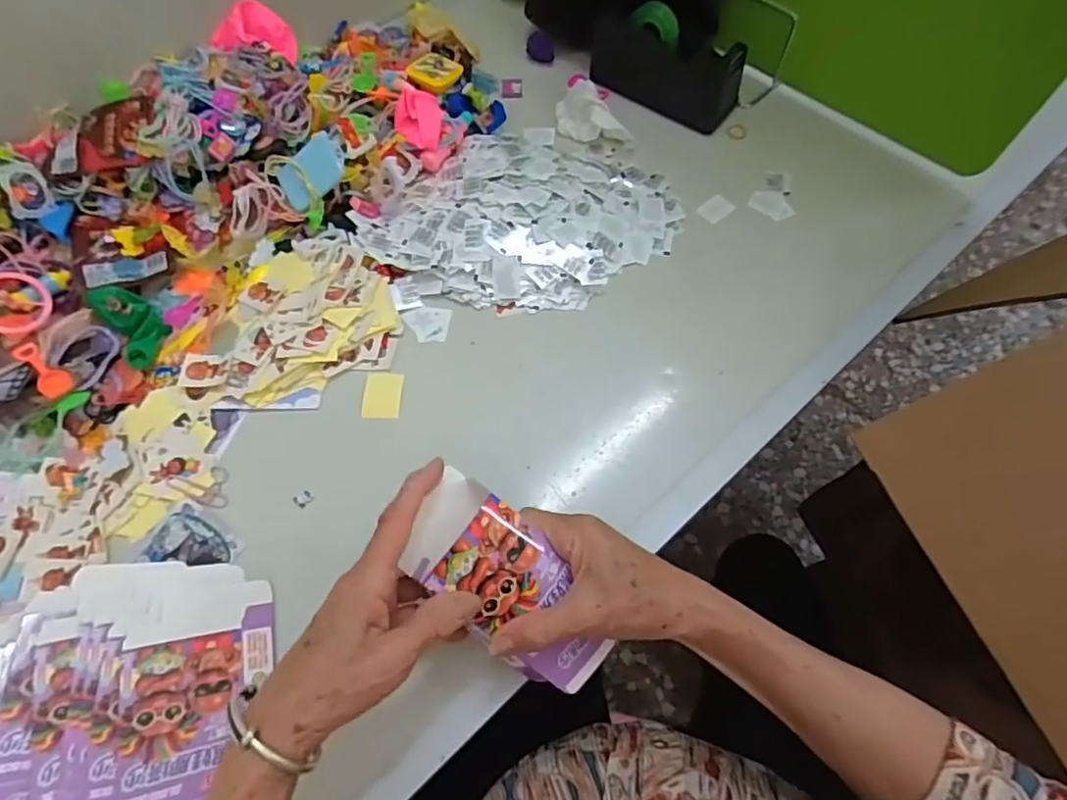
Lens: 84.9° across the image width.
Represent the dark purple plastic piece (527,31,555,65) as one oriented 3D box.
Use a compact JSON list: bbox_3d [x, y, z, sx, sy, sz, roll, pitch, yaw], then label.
[{"bbox_3d":[0.008,-0.386,0.639,0.030,0.022,0.020,2,64,2],"label":"dark purple plastic piece"}]

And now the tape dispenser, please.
[{"bbox_3d":[0.131,-0.339,0.586,0.154,0.074,0.047,29,68,13],"label":"tape dispenser"}]

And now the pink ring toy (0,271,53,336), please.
[{"bbox_3d":[-0.418,-0.077,0.468,0.051,0.014,0.049,3,85,-33],"label":"pink ring toy"}]

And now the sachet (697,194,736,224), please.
[{"bbox_3d":[0.174,-0.182,0.556,0.033,0.005,0.024,-36,69,-15],"label":"sachet"}]

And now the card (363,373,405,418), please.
[{"bbox_3d":[-0.122,-0.004,0.472,0.030,0.004,0.039,1,64,1],"label":"card"}]

